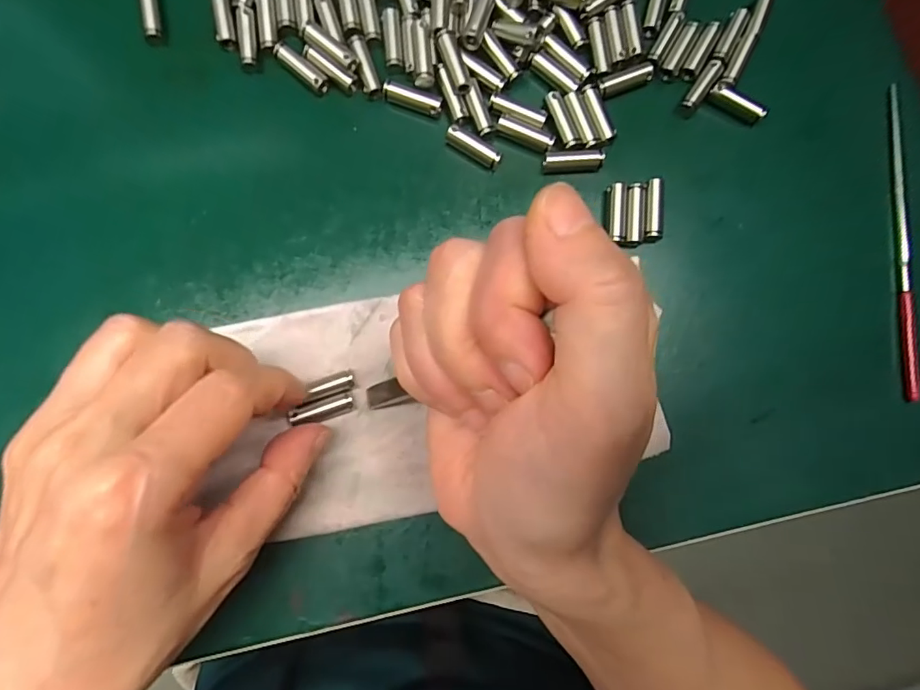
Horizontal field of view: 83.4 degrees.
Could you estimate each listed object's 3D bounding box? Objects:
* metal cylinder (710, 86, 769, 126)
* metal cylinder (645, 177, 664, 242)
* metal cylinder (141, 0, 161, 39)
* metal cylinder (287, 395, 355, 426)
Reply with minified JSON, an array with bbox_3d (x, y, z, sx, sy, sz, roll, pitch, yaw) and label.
[{"bbox_3d":[0.118,-0.103,0.221,0.024,0.008,0.006,32,85,-1],"label":"metal cylinder"},{"bbox_3d":[0.081,-0.057,0.217,0.007,0.007,0.026,6,86,-4],"label":"metal cylinder"},{"bbox_3d":[-0.128,-0.139,0.213,0.005,0.005,0.025,-10,87,-5],"label":"metal cylinder"},{"bbox_3d":[-0.053,0.025,0.199,0.024,0.005,0.007,-17,88,-14],"label":"metal cylinder"}]

